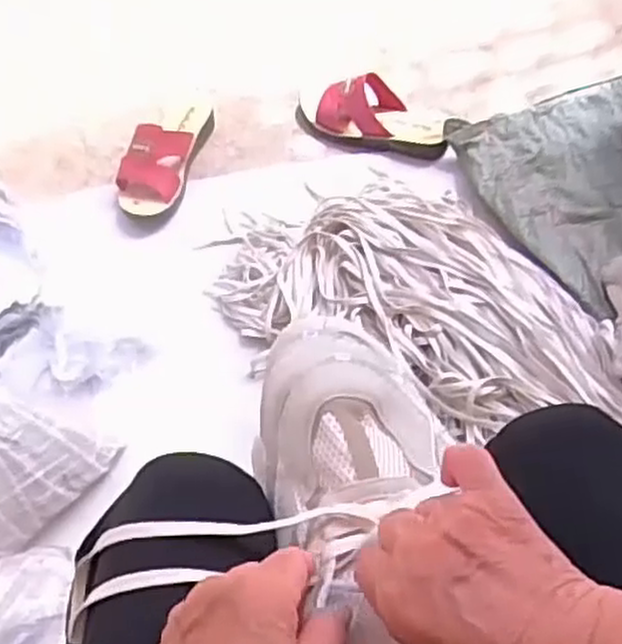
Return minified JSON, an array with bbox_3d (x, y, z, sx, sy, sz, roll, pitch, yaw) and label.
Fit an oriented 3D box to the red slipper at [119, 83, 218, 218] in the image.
[{"bbox_3d":[-0.199,-0.246,1.072,0.087,0.067,0.232,14,64,9],"label":"red slipper"}]

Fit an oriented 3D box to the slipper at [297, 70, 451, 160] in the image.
[{"bbox_3d":[0.085,-0.292,1.081,0.227,0.085,0.088,21,65,12],"label":"slipper"}]

